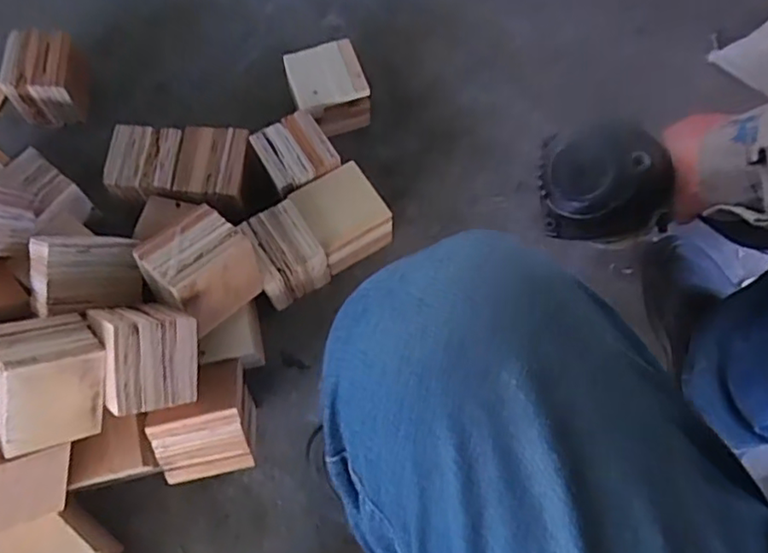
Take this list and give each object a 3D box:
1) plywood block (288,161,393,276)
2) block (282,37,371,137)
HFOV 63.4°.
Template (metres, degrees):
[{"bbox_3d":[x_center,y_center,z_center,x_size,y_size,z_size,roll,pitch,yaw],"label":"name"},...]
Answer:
[{"bbox_3d":[-0.047,-0.071,0.753,0.094,0.072,0.095,-30,72,-11],"label":"plywood block"},{"bbox_3d":[-0.073,-0.246,0.809,0.093,0.067,0.089,-18,70,-7],"label":"block"}]

